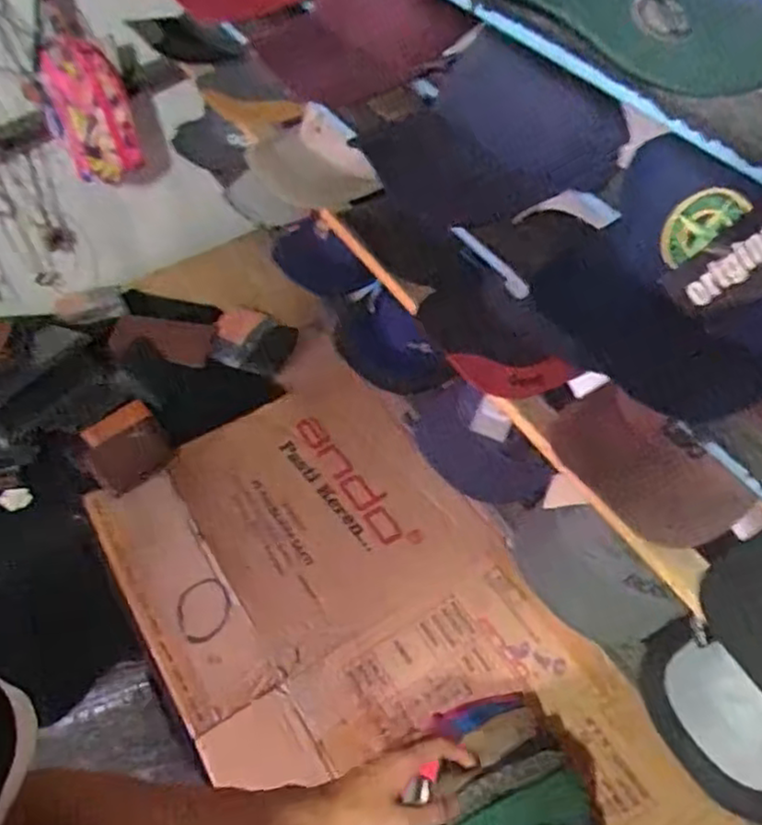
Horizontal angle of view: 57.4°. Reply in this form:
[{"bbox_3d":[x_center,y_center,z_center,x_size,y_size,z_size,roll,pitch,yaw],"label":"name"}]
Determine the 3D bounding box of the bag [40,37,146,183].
[{"bbox_3d":[-0.462,-0.470,1.102,0.120,0.201,0.068,-20,55,-15],"label":"bag"}]

